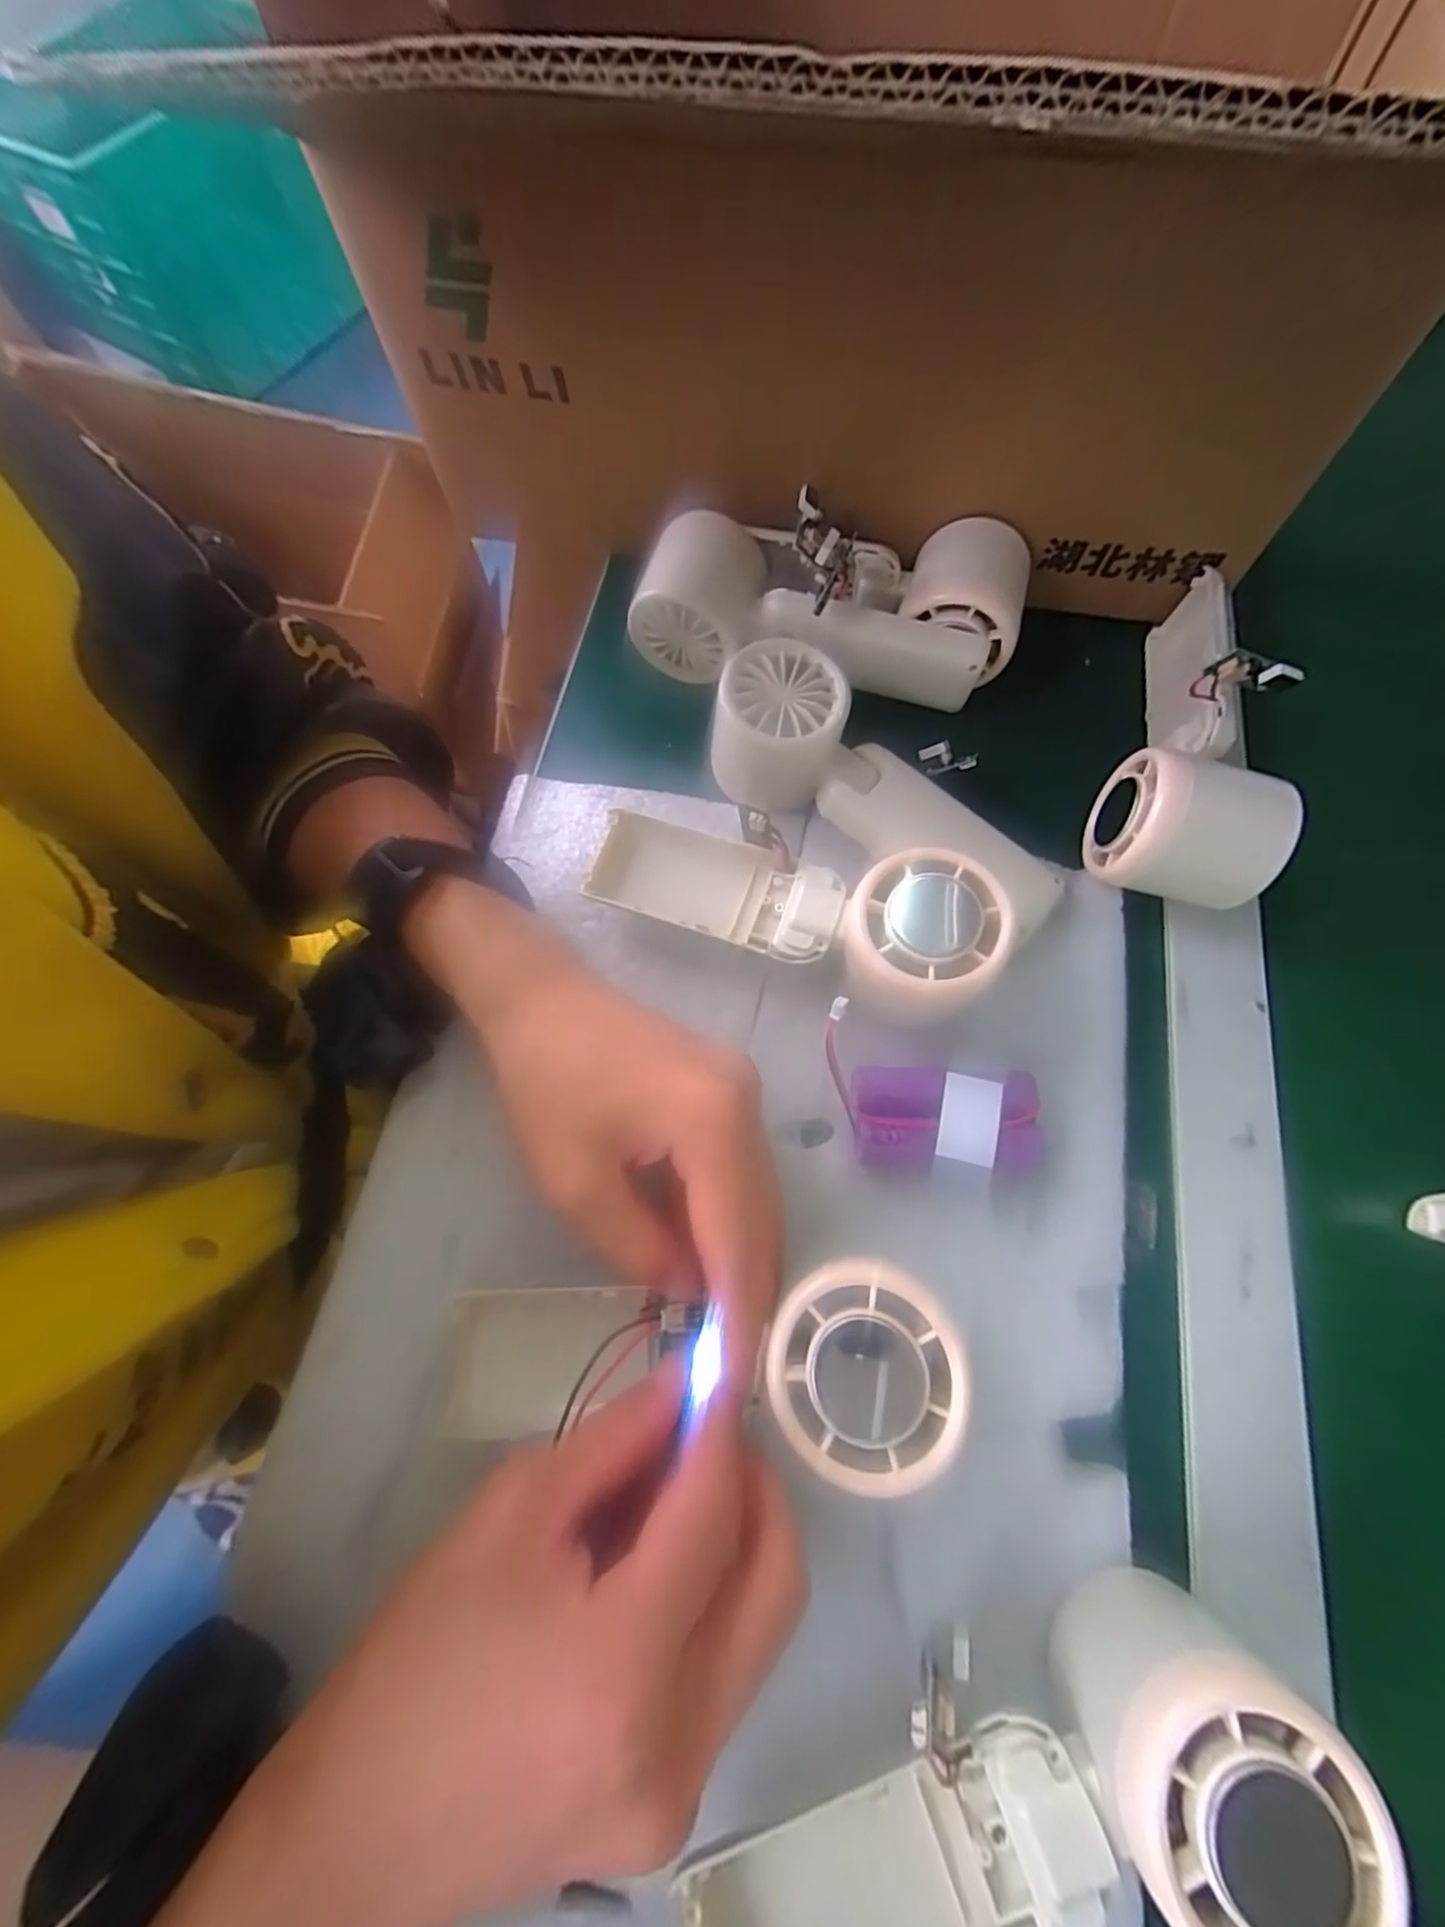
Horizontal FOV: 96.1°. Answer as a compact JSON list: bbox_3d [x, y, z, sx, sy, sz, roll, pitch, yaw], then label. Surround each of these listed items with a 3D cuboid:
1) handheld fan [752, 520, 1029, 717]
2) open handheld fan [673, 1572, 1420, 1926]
[{"bbox_3d":[0.079,-0.171,0.311,0.119,0.046,0.071,8,72,5],"label":"handheld fan"},{"bbox_3d":[0.069,0.219,0.167,0.164,0.056,0.060,-20,72,-4],"label":"open handheld fan"}]

